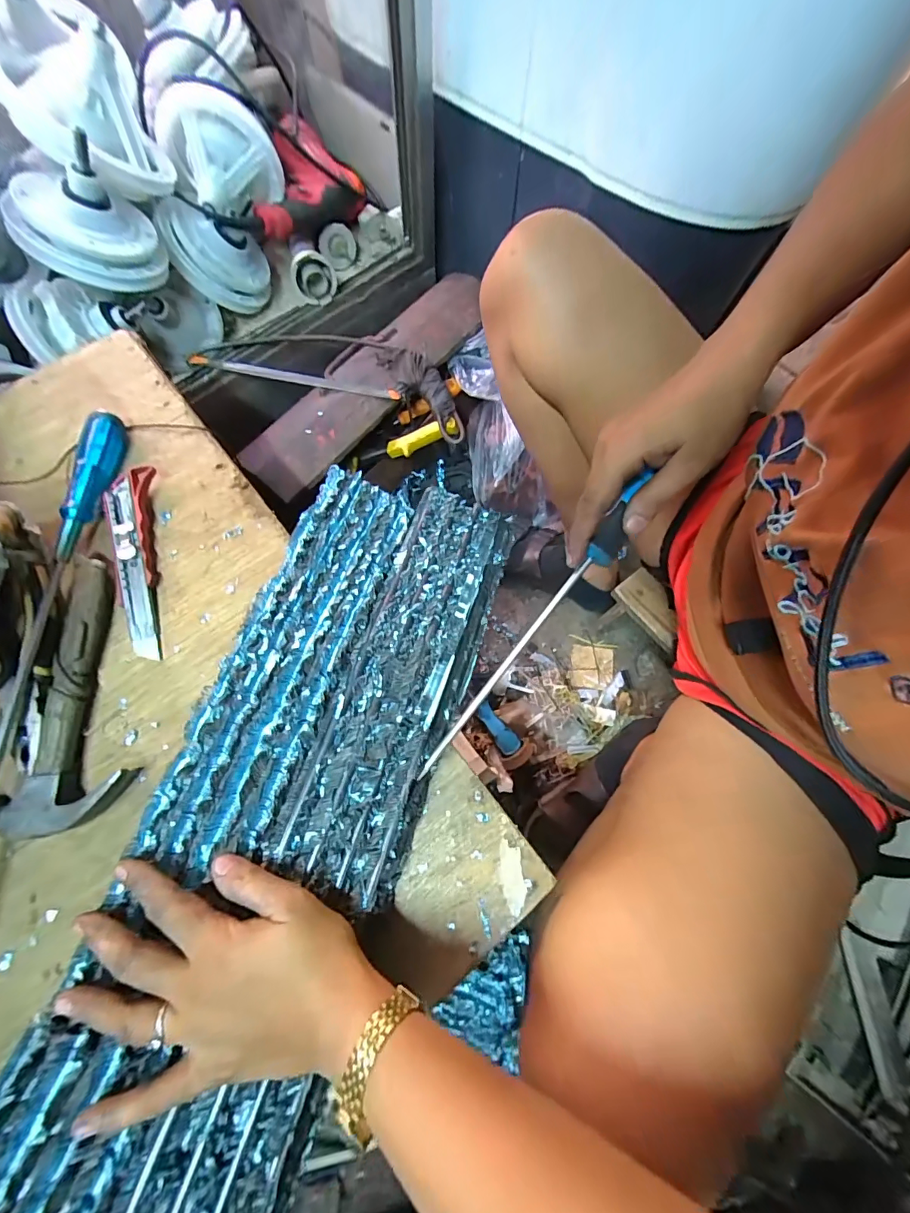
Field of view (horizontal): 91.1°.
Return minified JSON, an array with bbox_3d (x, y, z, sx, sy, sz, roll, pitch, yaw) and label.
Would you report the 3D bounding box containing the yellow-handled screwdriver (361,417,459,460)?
[{"bbox_3d":[-0.066,-0.230,0.630,0.144,0.027,0.024,-17,74,14],"label":"yellow-handled screwdriver"}]

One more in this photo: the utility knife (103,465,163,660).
[{"bbox_3d":[-0.261,-0.037,0.366,0.034,0.020,0.160,-12,74,-4],"label":"utility knife"}]

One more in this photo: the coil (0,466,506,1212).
[{"bbox_3d":[-0.109,0.130,0.296,0.156,0.047,0.558,18,66,5],"label":"coil"}]

